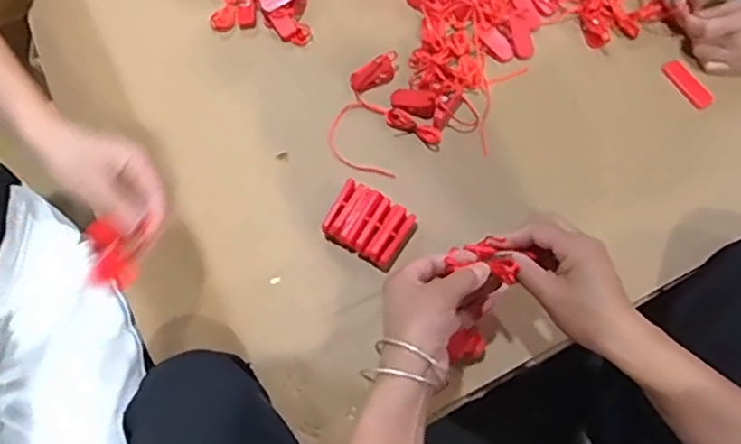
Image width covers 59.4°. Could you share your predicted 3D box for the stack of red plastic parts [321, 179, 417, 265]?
[{"bbox_3d":[-0.001,0.001,0.624,0.073,0.023,0.060,28,71,15],"label":"stack of red plastic parts"}]

